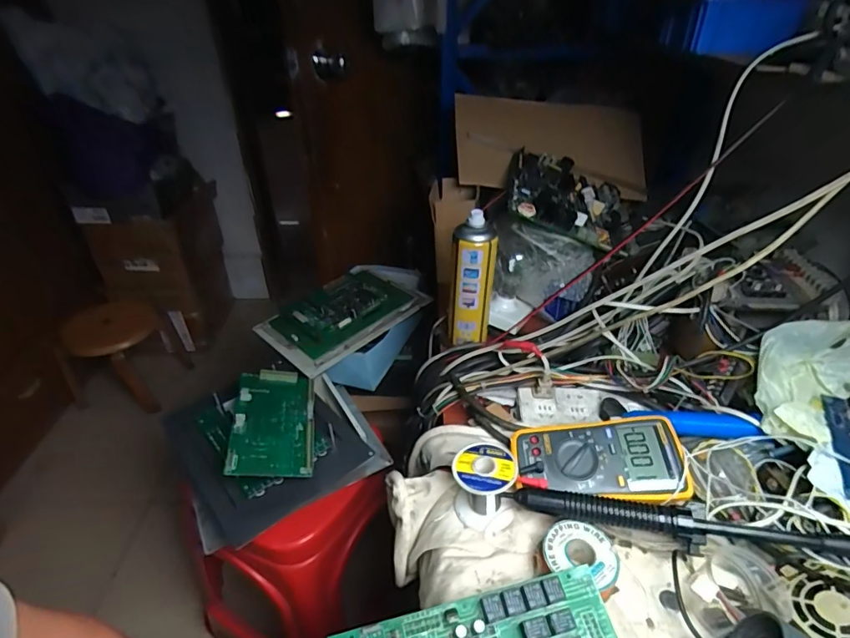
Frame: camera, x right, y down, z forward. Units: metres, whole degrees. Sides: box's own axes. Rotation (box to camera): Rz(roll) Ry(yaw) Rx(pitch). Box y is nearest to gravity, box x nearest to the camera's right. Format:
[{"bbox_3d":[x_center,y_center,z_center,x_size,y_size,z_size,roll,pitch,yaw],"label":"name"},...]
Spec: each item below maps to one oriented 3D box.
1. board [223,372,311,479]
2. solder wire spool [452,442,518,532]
[{"bbox_3d":[-0.235,0.156,0.732,0.116,0.011,0.202,8,39,-19],"label":"board"},{"bbox_3d":[0.060,0.176,0.494,0.061,0.068,0.058,-1,36,1],"label":"solder wire spool"}]

